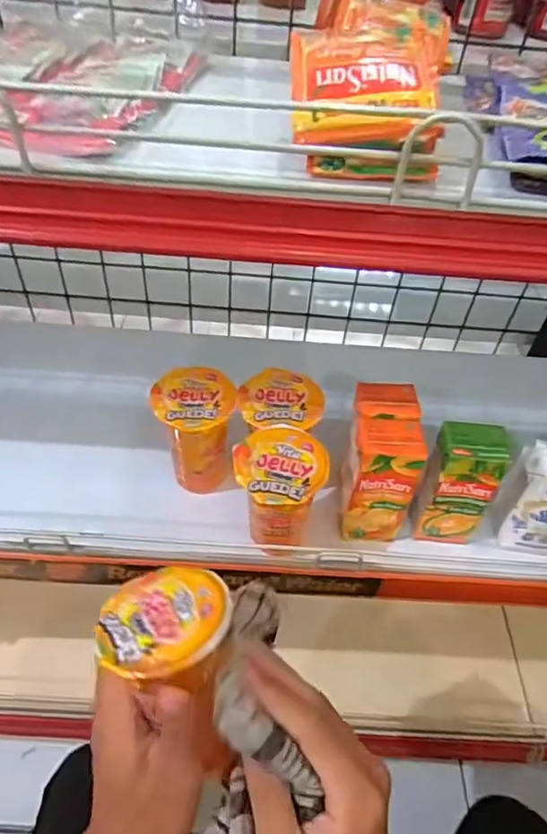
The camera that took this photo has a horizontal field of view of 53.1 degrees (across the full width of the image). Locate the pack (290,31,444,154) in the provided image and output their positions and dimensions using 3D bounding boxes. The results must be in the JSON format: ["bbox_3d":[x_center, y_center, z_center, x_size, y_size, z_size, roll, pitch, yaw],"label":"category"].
[{"bbox_3d":[0.049,-0.185,0.302,0.076,0.015,0.078,-2,71,6],"label":"pack"}]

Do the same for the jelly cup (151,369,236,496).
[{"bbox_3d":[-0.069,0.019,0.491,0.066,0.110,0.067,-10,49,-14],"label":"jelly cup"}]

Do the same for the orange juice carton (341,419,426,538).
[{"bbox_3d":[0.084,0.057,0.464,0.059,0.124,0.046,1,47,-4],"label":"orange juice carton"}]

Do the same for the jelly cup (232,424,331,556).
[{"bbox_3d":[0.003,0.063,0.445,0.067,0.095,0.070,3,47,-3],"label":"jelly cup"}]

